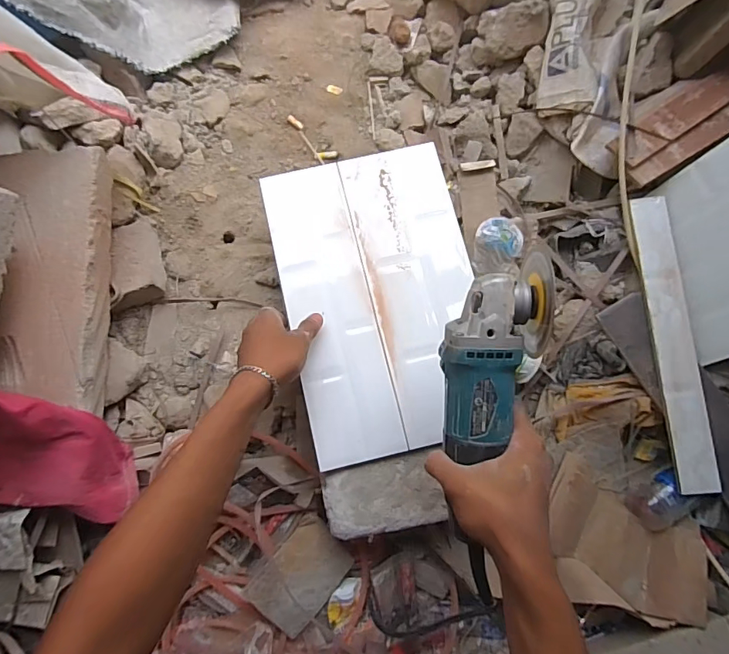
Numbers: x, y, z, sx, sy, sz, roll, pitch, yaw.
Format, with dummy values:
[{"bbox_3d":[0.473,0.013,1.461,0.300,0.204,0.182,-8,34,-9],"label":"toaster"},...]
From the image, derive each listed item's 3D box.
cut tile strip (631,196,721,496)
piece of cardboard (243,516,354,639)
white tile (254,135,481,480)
[{"bbox_3d":[0.432,0.020,0.637,0.057,0.009,0.408,-7,84,5],"label":"cut tile strip"},{"bbox_3d":[-0.081,0.321,0.590,0.121,0.015,0.099,-43,105,-23],"label":"piece of cardboard"},{"bbox_3d":[0.021,-0.041,0.598,0.242,0.008,0.393,-13,79,-2],"label":"white tile"}]

